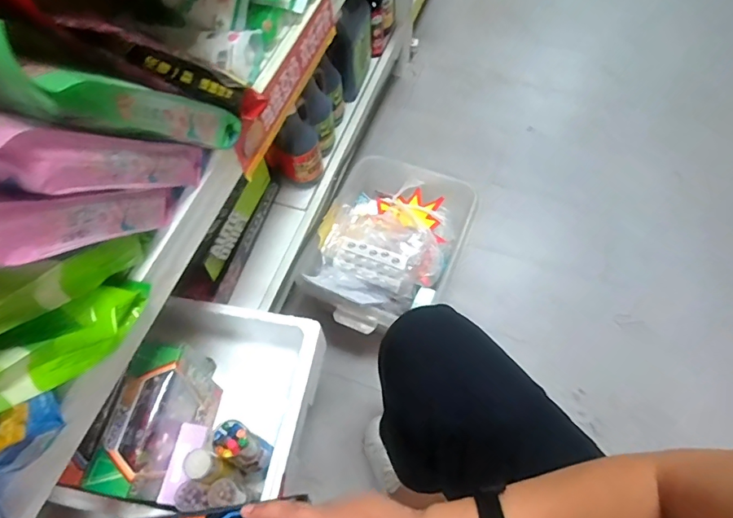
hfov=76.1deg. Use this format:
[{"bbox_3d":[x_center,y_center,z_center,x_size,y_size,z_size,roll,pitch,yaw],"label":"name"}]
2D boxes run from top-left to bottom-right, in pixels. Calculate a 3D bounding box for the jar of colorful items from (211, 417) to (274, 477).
[{"bbox_3d":[-0.167,0.264,0.648,0.062,0.124,0.048,33,66,19],"label":"jar of colorful items"}]

